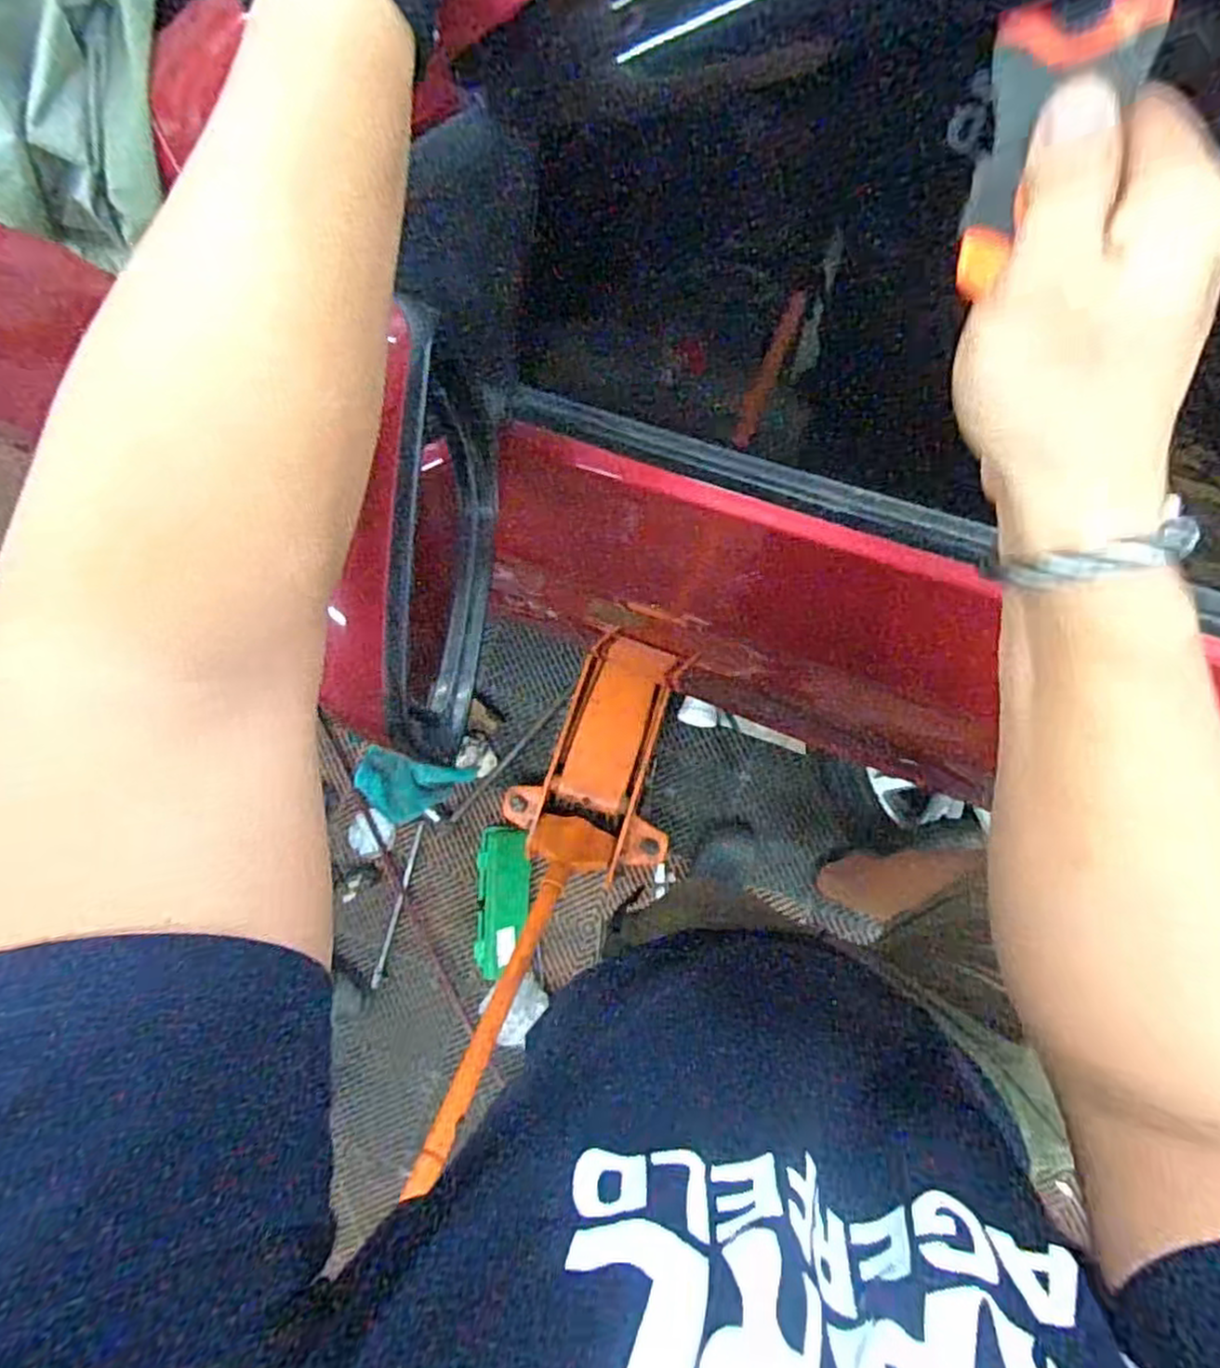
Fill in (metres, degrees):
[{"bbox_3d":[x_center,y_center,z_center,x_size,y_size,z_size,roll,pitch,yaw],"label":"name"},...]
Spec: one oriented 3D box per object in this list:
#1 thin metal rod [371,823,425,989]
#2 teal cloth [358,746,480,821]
[{"bbox_3d":[-0.451,0.471,1.531,0.019,0.016,0.353,15,87,8],"label":"thin metal rod"},{"bbox_3d":[-0.421,0.221,1.523,0.245,0.040,0.158,14,87,8],"label":"teal cloth"}]

